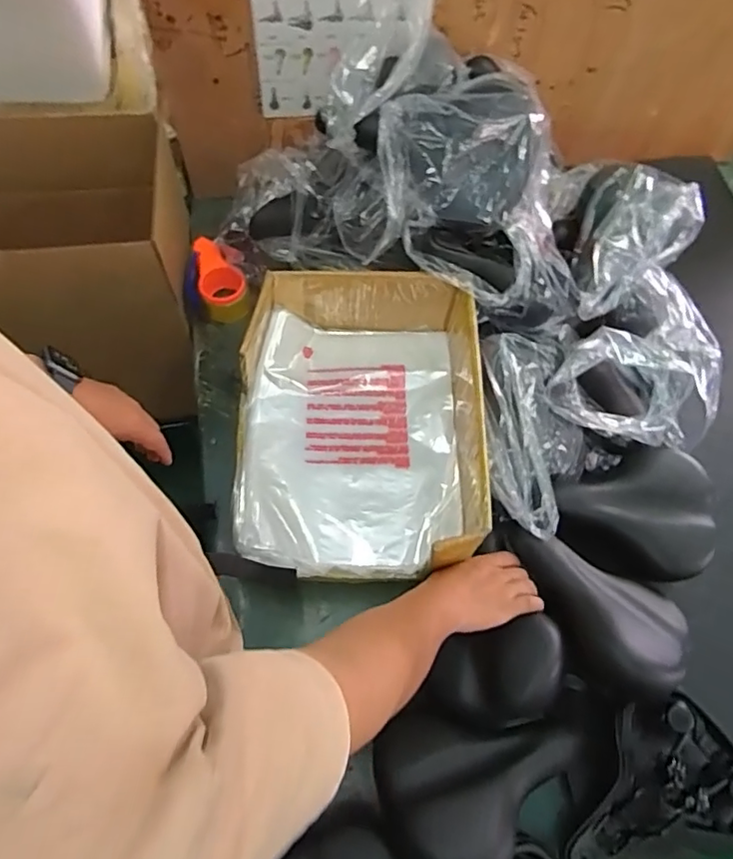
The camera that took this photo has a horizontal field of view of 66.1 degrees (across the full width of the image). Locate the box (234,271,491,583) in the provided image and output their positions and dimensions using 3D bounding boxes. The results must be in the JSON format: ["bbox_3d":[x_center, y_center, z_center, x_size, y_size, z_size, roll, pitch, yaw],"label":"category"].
[{"bbox_3d":[-0.013,-0.021,0.795,0.328,0.141,0.423,2,63,-1],"label":"box"}]

